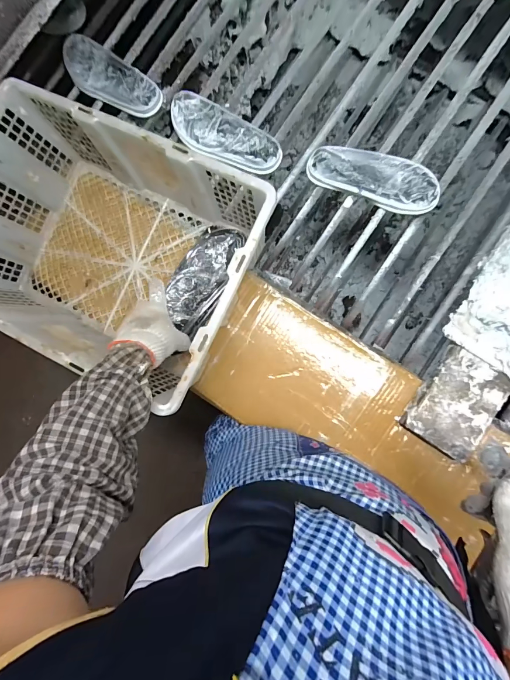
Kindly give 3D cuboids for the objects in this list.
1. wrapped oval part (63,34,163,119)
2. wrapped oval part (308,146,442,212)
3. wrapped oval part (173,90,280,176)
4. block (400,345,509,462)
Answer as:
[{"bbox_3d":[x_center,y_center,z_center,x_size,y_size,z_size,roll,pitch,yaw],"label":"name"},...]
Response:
[{"bbox_3d":[-0.320,-0.569,0.714,0.252,0.030,0.092,36,91,8],"label":"wrapped oval part"},{"bbox_3d":[0.224,-0.315,0.626,0.245,0.023,0.096,21,89,8],"label":"wrapped oval part"},{"bbox_3d":[-0.064,-0.418,0.670,0.248,0.021,0.101,28,89,8],"label":"wrapped oval part"},{"bbox_3d":[0.336,0.106,0.547,0.113,0.032,0.158,35,90,8],"label":"block"}]

